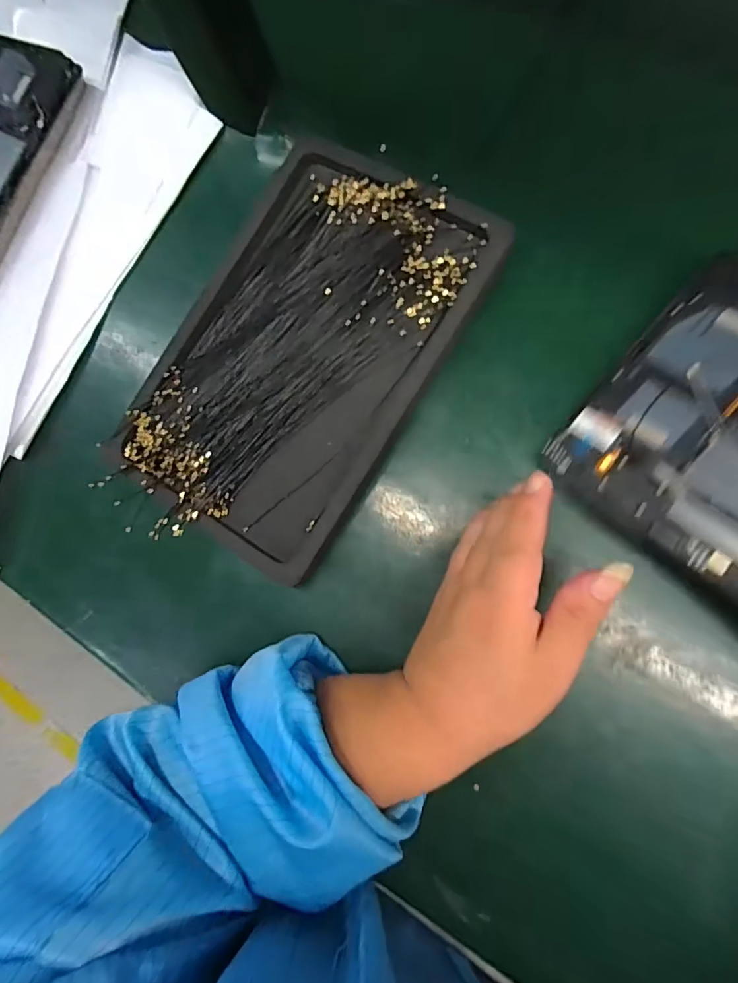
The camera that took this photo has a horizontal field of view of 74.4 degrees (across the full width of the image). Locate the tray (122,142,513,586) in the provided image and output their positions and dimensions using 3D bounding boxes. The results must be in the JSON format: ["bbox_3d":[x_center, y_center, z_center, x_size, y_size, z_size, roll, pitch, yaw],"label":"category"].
[{"bbox_3d":[-0.041,-0.081,0.300,0.159,0.020,0.241,29,89,10],"label":"tray"}]

